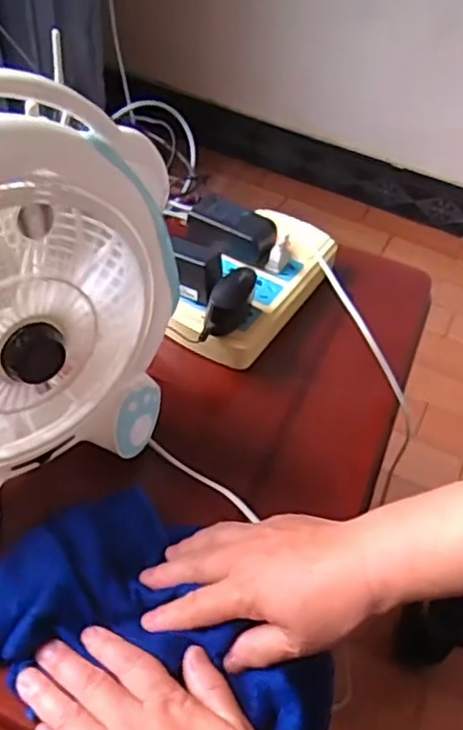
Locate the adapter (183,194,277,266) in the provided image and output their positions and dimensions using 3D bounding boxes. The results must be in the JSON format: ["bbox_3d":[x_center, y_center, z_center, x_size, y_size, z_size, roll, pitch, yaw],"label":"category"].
[{"bbox_3d":[-0.002,-0.134,0.644,0.092,0.040,0.041,21,49,11],"label":"adapter"}]

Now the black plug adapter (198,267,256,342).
[{"bbox_3d":[-0.001,-0.049,0.560,0.032,0.046,0.059,17,48,8],"label":"black plug adapter"}]

